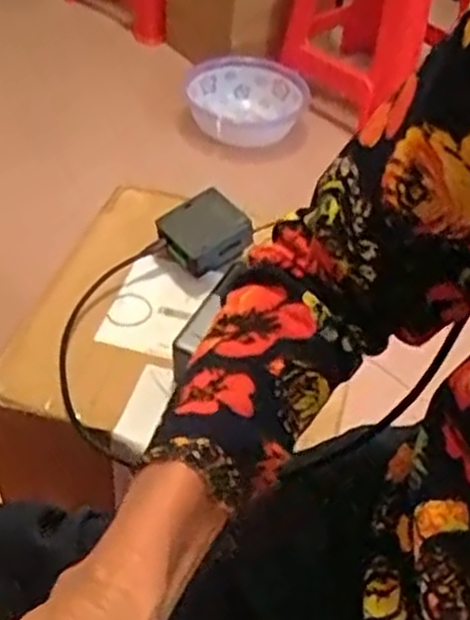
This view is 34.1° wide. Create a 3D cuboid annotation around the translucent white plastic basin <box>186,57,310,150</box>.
[{"bbox_3d":[0.028,-0.498,1.830,0.286,0.133,0.295,6,45,0],"label":"translucent white plastic basin"}]

